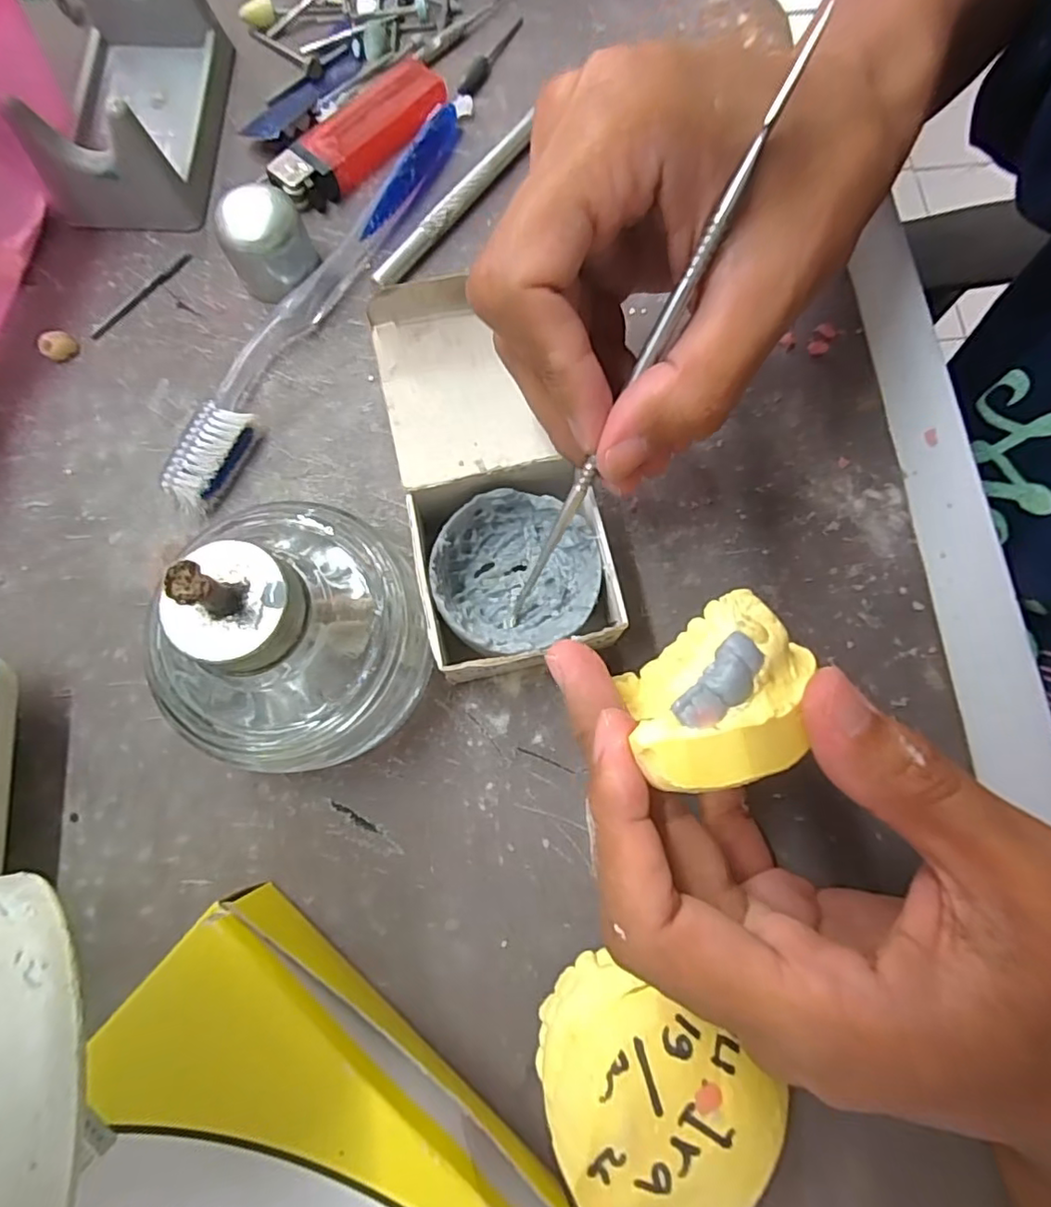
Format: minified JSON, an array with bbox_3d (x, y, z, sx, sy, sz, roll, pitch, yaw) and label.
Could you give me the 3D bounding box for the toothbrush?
[{"bbox_3d":[-0.079,-0.119,0.224,0.027,0.012,0.188,26,78,5],"label":"toothbrush"}]

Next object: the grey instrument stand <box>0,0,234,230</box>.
[{"bbox_3d":[-0.151,-0.197,0.227,0.057,0.038,0.094,-1,77,-1],"label":"grey instrument stand"}]

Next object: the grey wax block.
[{"bbox_3d":[-0.004,-0.007,0.188,0.047,0.031,0.047,43,80,8],"label":"grey wax block"}]

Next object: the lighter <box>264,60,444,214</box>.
[{"bbox_3d":[-0.067,-0.189,0.239,0.029,0.010,0.081,38,79,7],"label":"lighter"}]

